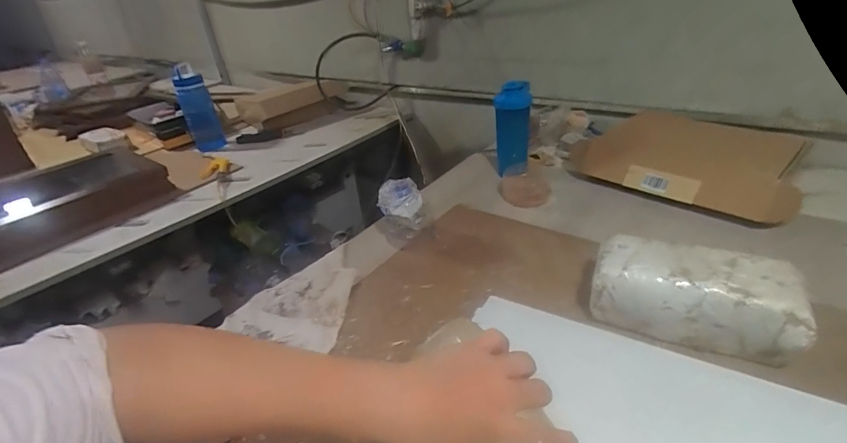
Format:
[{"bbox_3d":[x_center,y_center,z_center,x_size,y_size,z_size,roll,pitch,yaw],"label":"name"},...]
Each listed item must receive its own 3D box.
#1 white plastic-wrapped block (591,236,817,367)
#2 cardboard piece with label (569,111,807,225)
[{"bbox_3d":[0.357,0.099,0.574,0.238,0.104,0.105,12,35,26],"label":"white plastic-wrapped block"},{"bbox_3d":[0.546,-0.140,0.914,0.422,0.101,0.239,18,38,34],"label":"cardboard piece with label"}]

